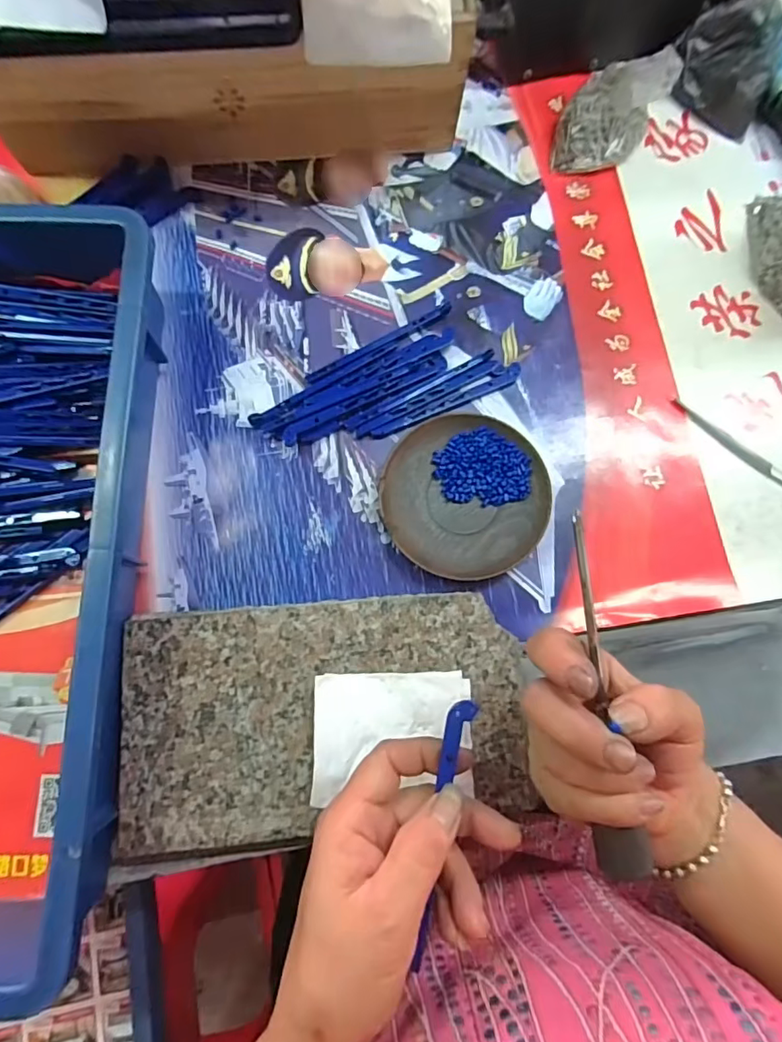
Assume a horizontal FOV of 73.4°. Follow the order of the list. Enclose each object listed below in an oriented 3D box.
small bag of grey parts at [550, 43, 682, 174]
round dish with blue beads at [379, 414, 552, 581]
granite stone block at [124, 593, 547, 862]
[{"bbox_3d":[0.172,-0.317,0.411,0.069,0.057,0.064,20,78,2],"label":"small bag of grey parts"},{"bbox_3d":[0.052,-0.017,0.368,0.112,0.016,0.113,0,80,-2],"label":"round dish with blue beads"},{"bbox_3d":[-0.040,0.120,0.328,0.240,0.024,0.133,-4,80,-3],"label":"granite stone block"}]

